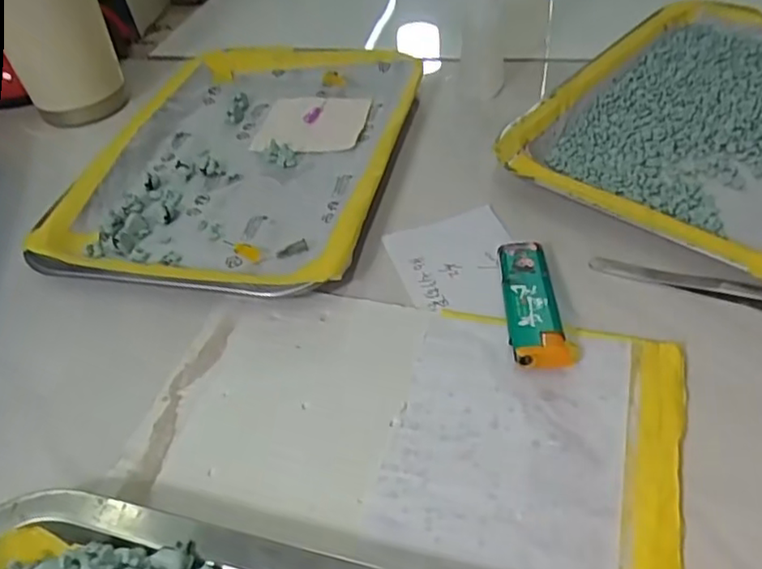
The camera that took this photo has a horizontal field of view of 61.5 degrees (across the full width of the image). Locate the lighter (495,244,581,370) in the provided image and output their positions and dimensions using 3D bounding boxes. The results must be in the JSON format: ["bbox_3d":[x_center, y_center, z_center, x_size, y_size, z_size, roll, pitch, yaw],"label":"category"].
[{"bbox_3d":[0.071,0.007,0.294,0.028,0.014,0.077,-2,44,5],"label":"lighter"}]

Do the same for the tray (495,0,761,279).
[{"bbox_3d":[0.209,-0.100,0.382,0.187,0.024,0.265,30,55,32],"label":"tray"}]

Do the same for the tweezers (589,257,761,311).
[{"bbox_3d":[0.166,0.005,0.293,0.134,0.008,0.013,16,48,22],"label":"tweezers"}]

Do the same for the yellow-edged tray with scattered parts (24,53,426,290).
[{"bbox_3d":[-0.084,-0.086,0.406,0.189,0.020,0.249,5,45,13],"label":"yellow-edged tray with scattered parts"}]

